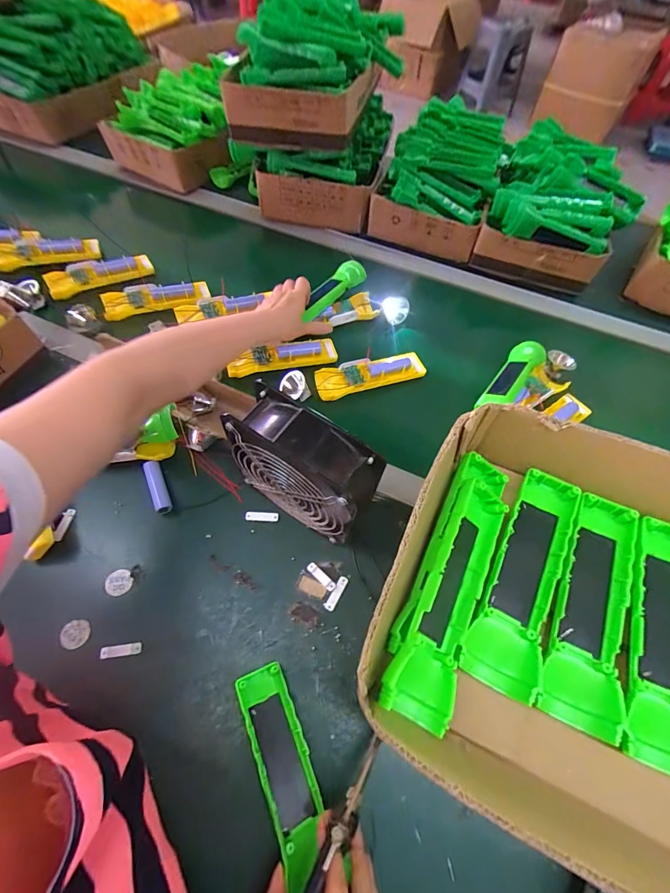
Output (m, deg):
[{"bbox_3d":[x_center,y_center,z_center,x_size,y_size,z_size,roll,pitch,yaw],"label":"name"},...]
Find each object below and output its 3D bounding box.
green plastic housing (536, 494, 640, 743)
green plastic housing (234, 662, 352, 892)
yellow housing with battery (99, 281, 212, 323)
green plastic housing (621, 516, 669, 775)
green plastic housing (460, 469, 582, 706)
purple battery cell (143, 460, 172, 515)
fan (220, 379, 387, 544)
[{"bbox_3d":[0.187,0.113,0.268,0.050,0.024,0.159,25,61,11],"label":"green plastic housing"},{"bbox_3d":[-0.044,0.269,0.312,0.041,0.027,0.146,-21,58,-8],"label":"green plastic housing"},{"bbox_3d":[-0.286,-0.237,0.593,0.155,0.028,0.049,-11,61,-9],"label":"yellow housing with battery"},{"bbox_3d":[0.232,0.133,0.262,0.050,0.029,0.161,23,61,10],"label":"green plastic housing"},{"bbox_3d":[0.139,0.095,0.279,0.048,0.034,0.160,25,61,11],"label":"green plastic housing"},{"bbox_3d":[-0.212,0.049,0.440,0.017,0.018,0.066,-21,63,-15],"label":"purple battery cell"},{"bbox_3d":[-0.032,0.029,0.383,0.146,0.153,0.069,31,63,14],"label":"fan"}]

